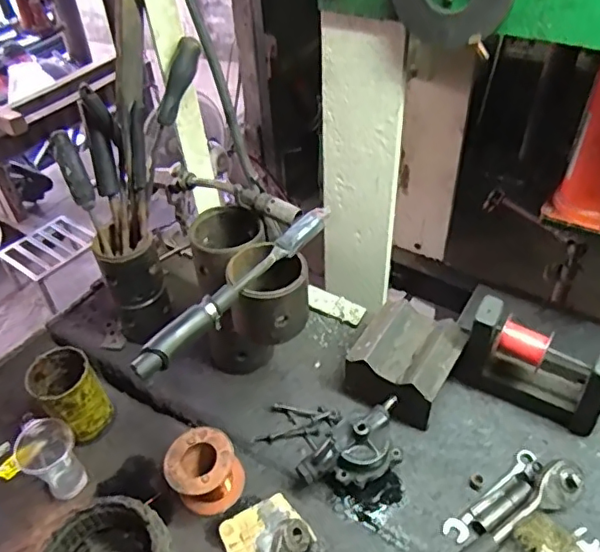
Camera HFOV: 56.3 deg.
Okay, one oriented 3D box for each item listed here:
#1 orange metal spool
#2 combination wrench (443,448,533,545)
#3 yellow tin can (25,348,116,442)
[{"bbox_3d":[-0.114,0.233,0.667,0.079,0.070,0.074,-2,43,2],"label":"orange metal spool"},{"bbox_3d":[0.223,0.253,0.656,0.150,0.014,0.028,-33,50,-28],"label":"combination wrench"},{"bbox_3d":[-0.294,0.156,0.725,0.073,0.103,0.080,-36,51,-30],"label":"yellow tin can"}]

